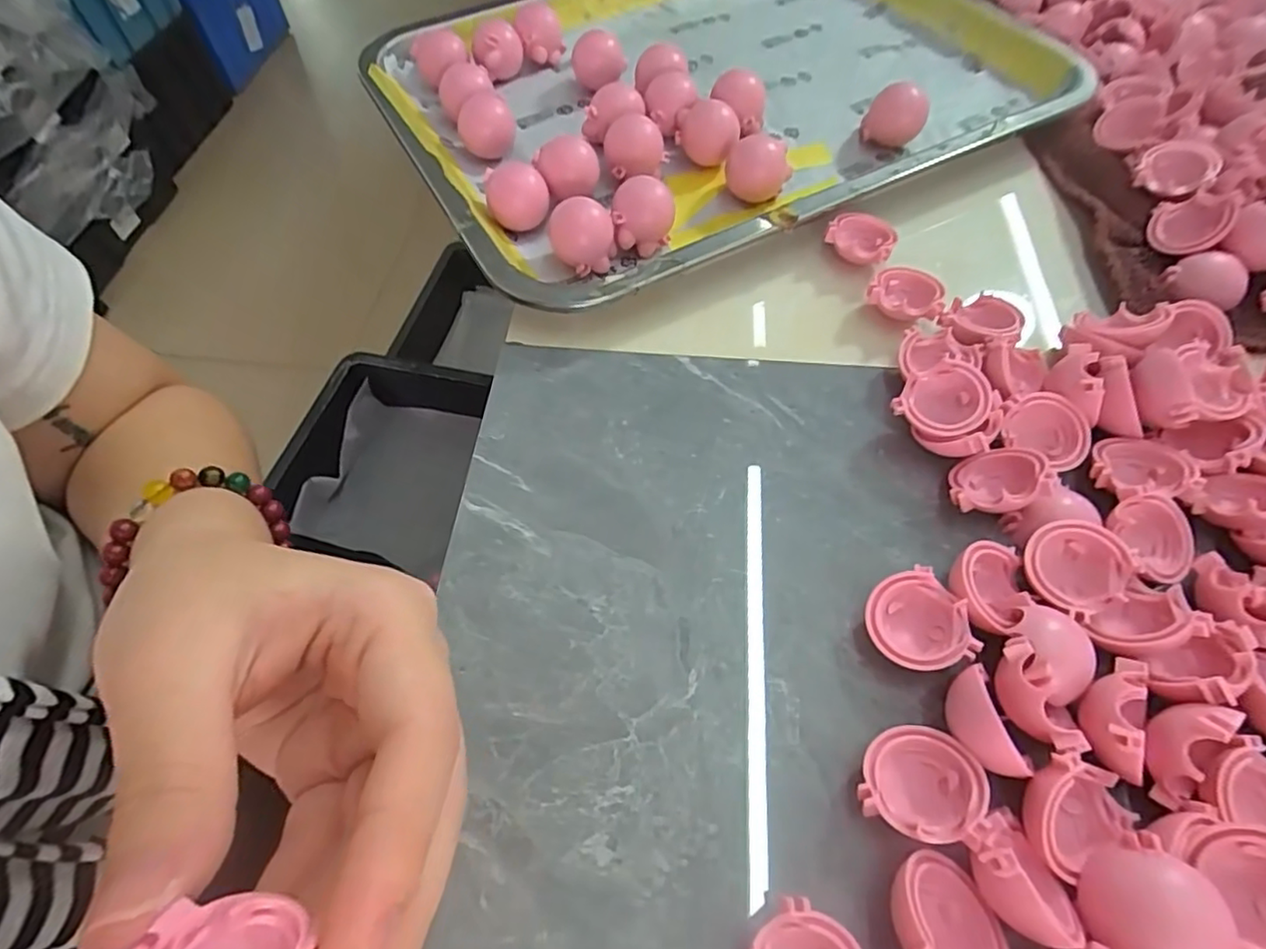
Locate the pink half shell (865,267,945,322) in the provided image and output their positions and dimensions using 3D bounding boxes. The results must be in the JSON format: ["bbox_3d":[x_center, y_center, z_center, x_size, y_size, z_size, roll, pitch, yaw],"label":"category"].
[{"bbox_3d":[0.118,-0.077,0.266,0.030,0.013,0.024,18,61,11],"label":"pink half shell"}]

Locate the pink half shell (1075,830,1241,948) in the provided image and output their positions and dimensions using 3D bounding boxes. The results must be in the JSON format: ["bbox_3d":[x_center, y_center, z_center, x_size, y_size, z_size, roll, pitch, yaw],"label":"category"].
[{"bbox_3d":[0.126,0.105,0.147,0.027,0.014,0.028,17,61,10],"label":"pink half shell"}]

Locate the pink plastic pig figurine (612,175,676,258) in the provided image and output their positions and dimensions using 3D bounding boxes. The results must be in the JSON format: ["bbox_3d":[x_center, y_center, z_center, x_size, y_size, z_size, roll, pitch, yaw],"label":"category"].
[{"bbox_3d":[0.005,-0.120,0.283,0.027,0.023,0.022,-3,60,-1],"label":"pink plastic pig figurine"}]

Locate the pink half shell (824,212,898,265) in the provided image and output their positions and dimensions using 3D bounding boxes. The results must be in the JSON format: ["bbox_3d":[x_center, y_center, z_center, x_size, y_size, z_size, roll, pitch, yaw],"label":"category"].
[{"bbox_3d":[0.106,-0.109,0.284,0.029,0.016,0.025,23,62,13],"label":"pink half shell"}]

